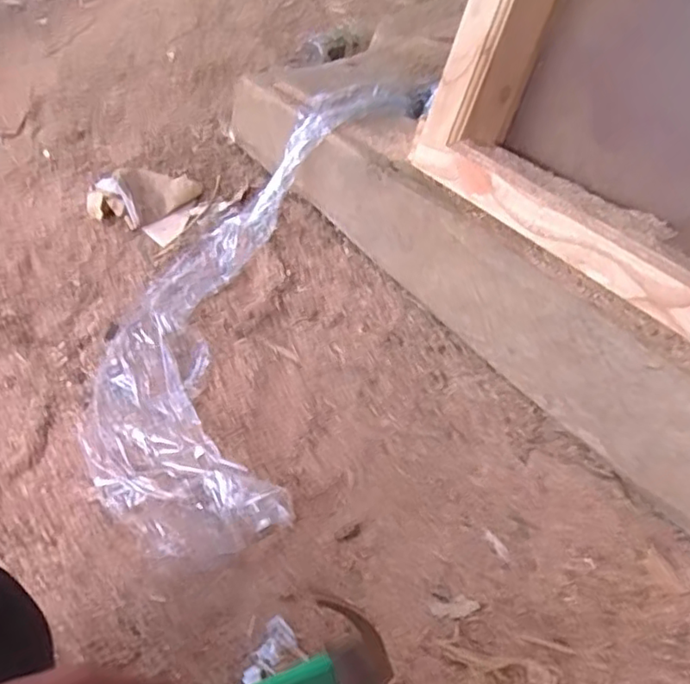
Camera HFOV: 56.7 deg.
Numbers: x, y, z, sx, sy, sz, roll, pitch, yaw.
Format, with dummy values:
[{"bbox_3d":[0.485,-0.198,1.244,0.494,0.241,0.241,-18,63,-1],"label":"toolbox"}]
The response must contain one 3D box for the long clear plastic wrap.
[{"bbox_3d":[-0.128,-0.120,0.854,0.305,0.138,0.775,10,50,11],"label":"long clear plastic wrap"}]

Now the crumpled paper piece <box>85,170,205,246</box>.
[{"bbox_3d":[-0.309,-0.222,1.013,0.174,0.059,0.132,-26,53,-18],"label":"crumpled paper piece"}]

